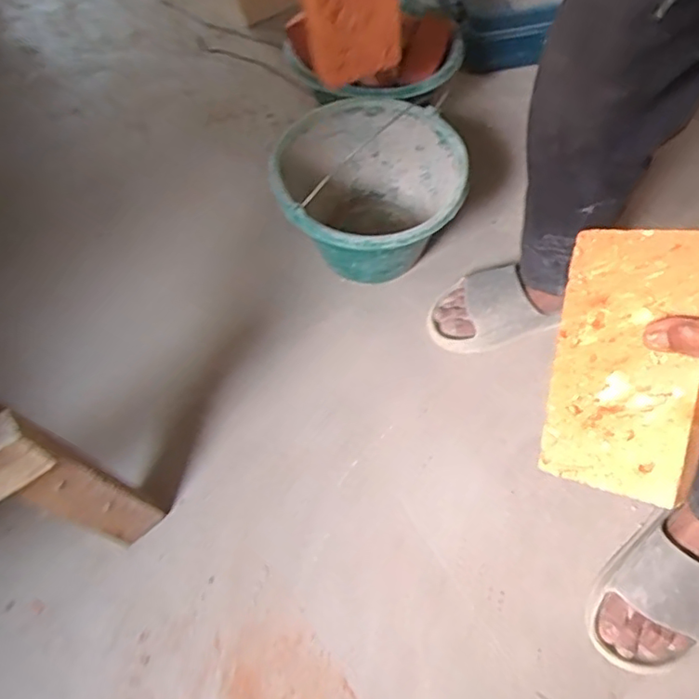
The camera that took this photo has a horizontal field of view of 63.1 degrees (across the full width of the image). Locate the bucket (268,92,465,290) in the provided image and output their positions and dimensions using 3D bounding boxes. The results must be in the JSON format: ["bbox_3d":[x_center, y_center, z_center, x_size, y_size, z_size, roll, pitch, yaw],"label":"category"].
[{"bbox_3d":[0.031,-0.207,0.865,0.250,0.212,0.259,-1,62,3],"label":"bucket"}]

